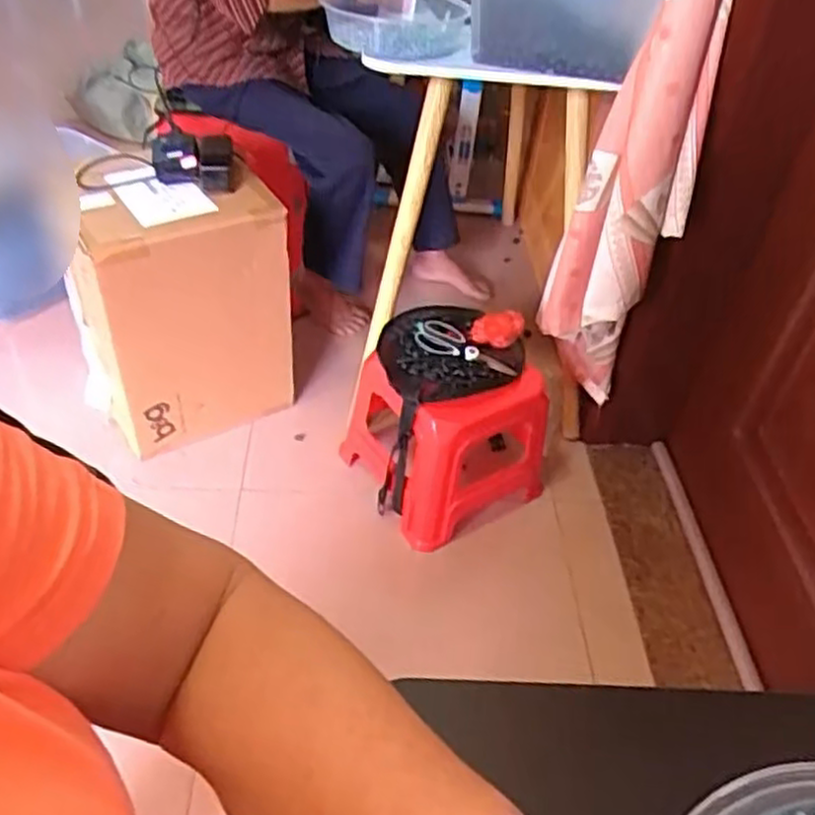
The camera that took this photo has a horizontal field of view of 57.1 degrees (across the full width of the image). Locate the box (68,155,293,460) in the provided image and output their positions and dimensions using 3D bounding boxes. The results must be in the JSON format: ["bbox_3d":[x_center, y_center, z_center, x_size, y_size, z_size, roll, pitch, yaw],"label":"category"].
[{"bbox_3d":[-0.432,-0.193,1.431,0.346,0.461,0.272,-22,50,-27],"label":"box"}]

